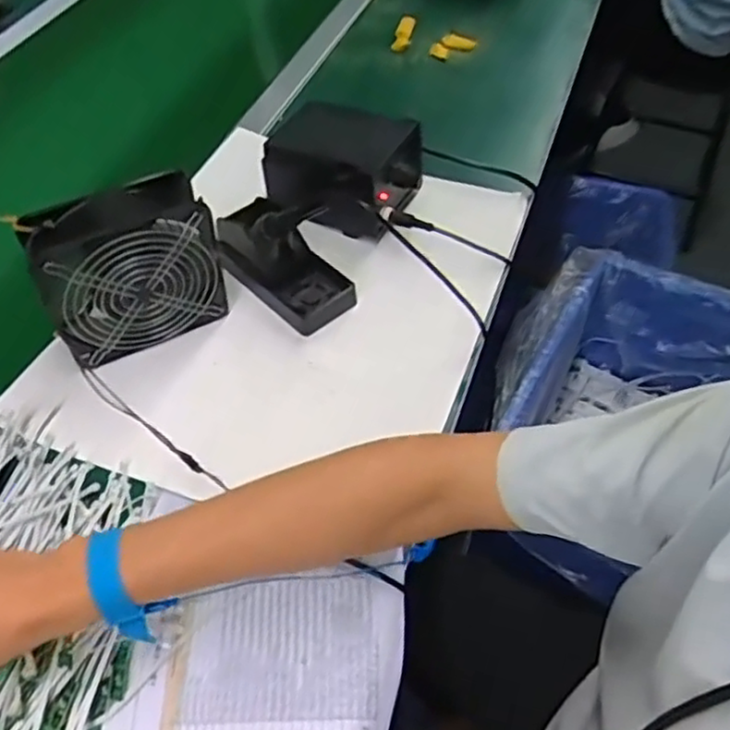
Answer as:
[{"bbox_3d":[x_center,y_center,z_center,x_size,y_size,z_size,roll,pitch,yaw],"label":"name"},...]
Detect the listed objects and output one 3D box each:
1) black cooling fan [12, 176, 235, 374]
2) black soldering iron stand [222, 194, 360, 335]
[{"bbox_3d":[-0.211,-0.085,0.635,0.155,0.143,0.073,-18,55,-16],"label":"black cooling fan"},{"bbox_3d":[-0.083,-0.111,0.709,0.146,0.092,0.073,39,59,24],"label":"black soldering iron stand"}]

